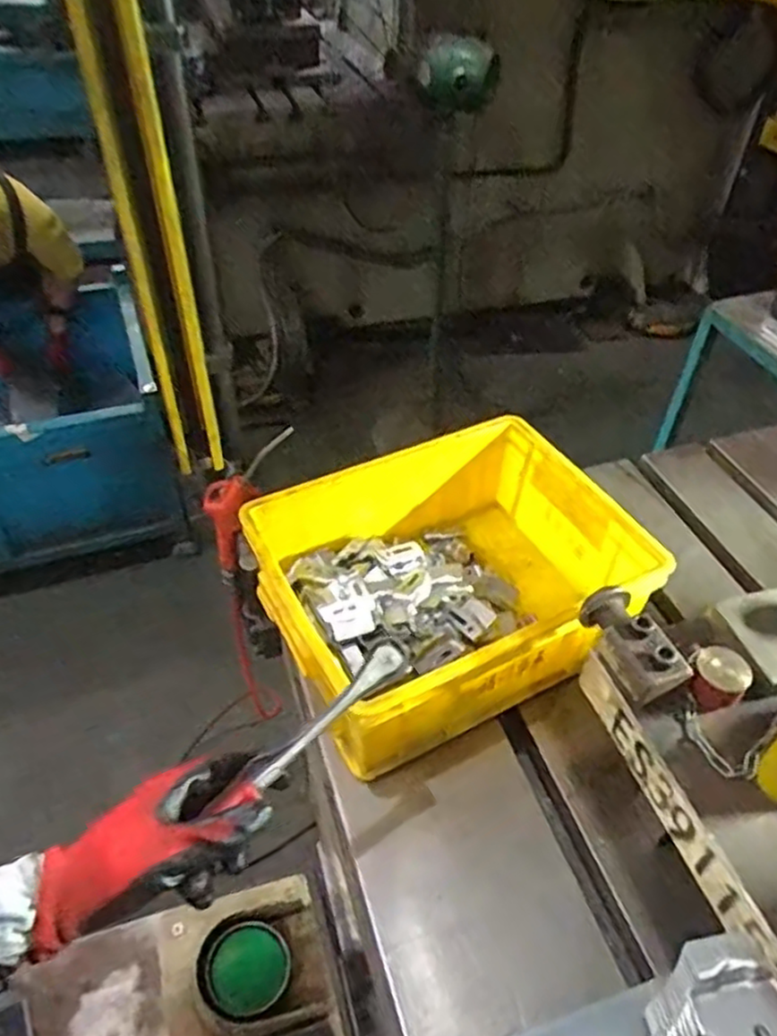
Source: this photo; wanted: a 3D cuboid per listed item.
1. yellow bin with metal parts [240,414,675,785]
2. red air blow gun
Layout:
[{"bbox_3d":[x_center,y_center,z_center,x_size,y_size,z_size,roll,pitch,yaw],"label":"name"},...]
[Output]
[{"bbox_3d":[0.056,0.064,0.706,0.345,0.132,0.260,-19,48,-21],"label":"yellow bin with metal parts"},{"bbox_3d":[-0.173,-0.024,0.784,0.060,0.232,0.028,17,41,-17],"label":"red air blow gun"}]

